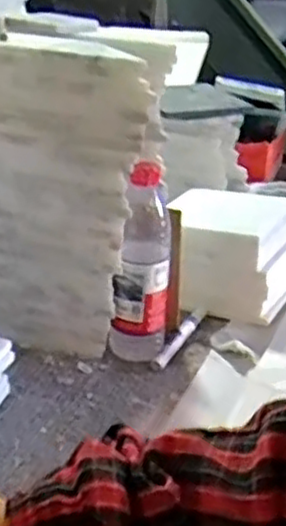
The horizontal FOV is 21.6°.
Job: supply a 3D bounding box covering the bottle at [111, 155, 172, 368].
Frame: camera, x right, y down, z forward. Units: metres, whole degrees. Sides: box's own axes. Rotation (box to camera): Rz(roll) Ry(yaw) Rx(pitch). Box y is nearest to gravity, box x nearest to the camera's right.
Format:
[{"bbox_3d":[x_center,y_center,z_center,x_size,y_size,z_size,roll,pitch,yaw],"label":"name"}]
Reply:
[{"bbox_3d":[0.001,0.002,0.841,0.061,0.216,0.068,7,25,6],"label":"bottle"}]

